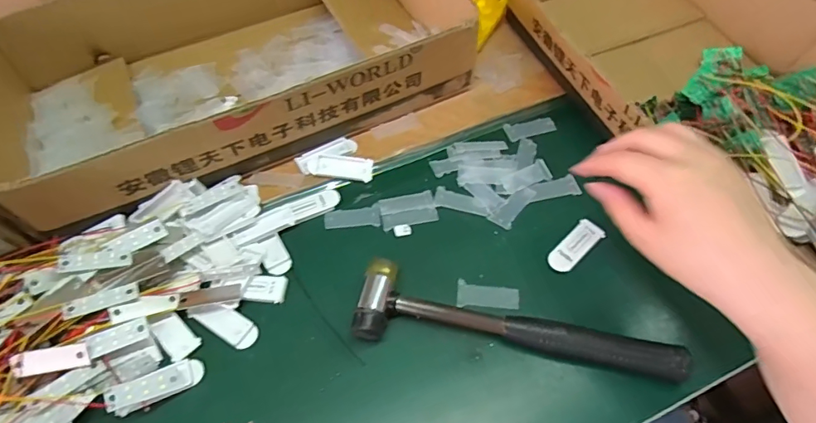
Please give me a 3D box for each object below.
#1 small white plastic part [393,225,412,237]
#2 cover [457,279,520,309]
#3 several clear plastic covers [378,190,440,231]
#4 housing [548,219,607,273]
[{"bbox_3d":[-0.005,0.016,0.413,0.015,0.004,0.010,-11,56,-6],"label":"small white plastic part"},{"bbox_3d":[0.063,0.065,0.379,0.047,0.004,0.022,2,55,3],"label":"cover"},{"bbox_3d":[0.000,-0.001,0.424,0.048,0.004,0.030,-11,56,-6],"label":"several clear plastic covers"},{"bbox_3d":[0.138,0.029,0.399,0.023,0.005,0.054,38,64,24],"label":"housing"}]

